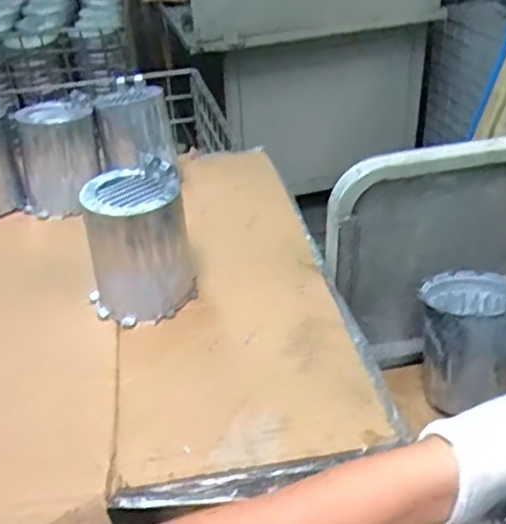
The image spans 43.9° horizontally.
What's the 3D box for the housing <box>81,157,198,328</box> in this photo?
[{"bbox_3d":[-0.106,-0.016,0.571,0.093,0.123,0.077,-11,36,-10],"label":"housing"}]

